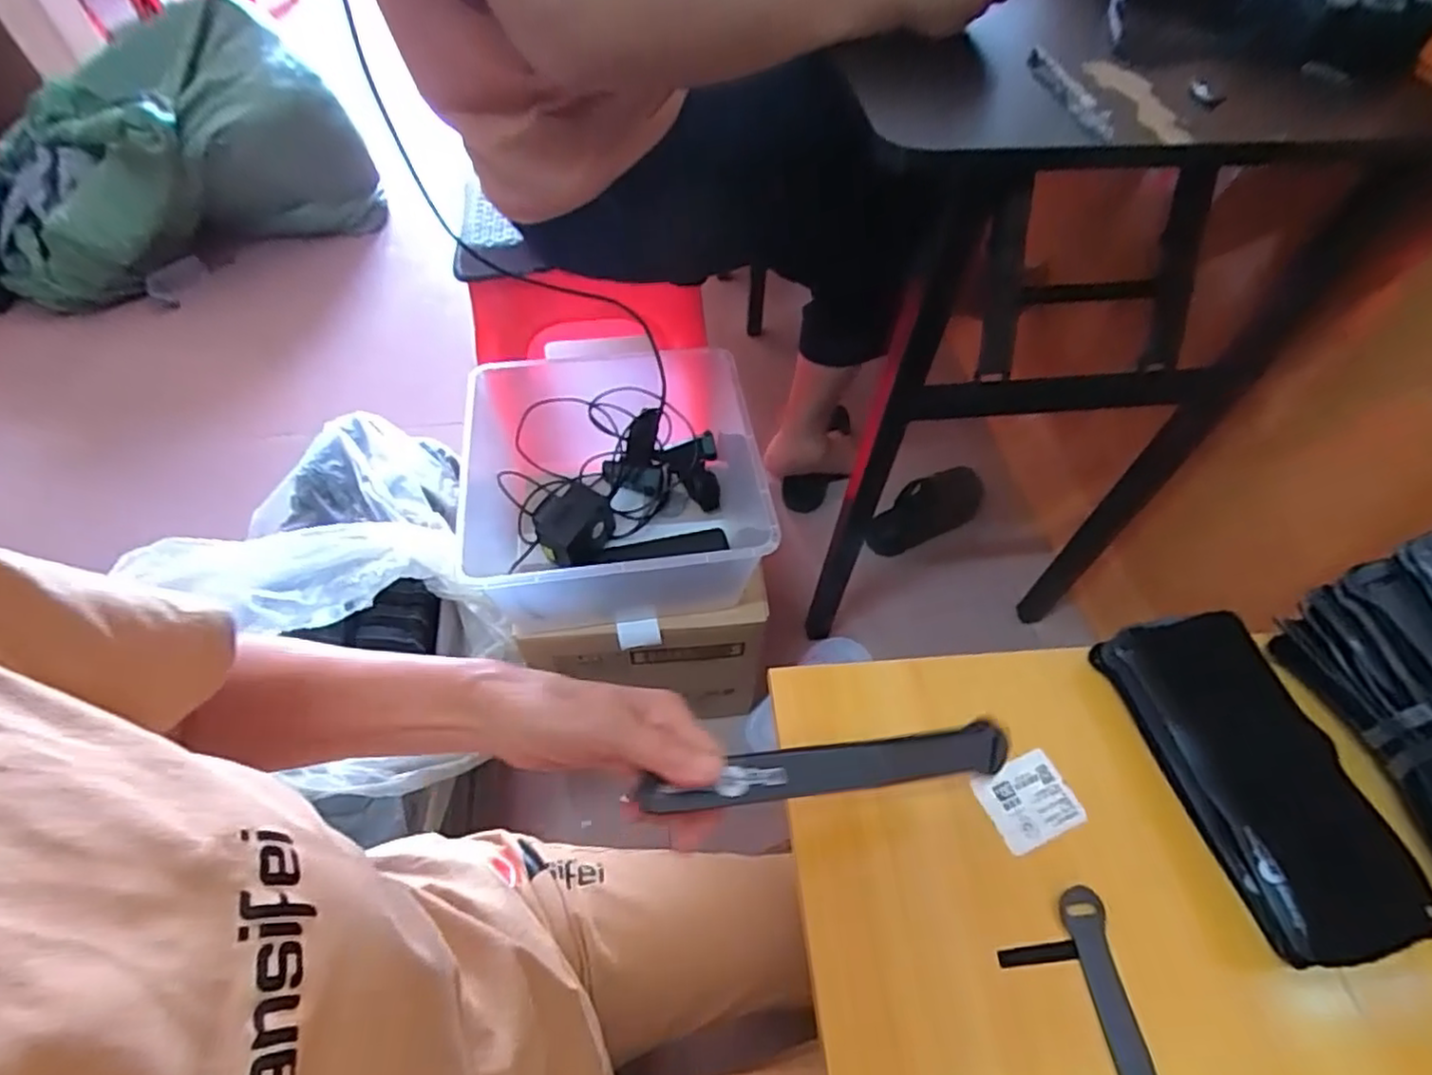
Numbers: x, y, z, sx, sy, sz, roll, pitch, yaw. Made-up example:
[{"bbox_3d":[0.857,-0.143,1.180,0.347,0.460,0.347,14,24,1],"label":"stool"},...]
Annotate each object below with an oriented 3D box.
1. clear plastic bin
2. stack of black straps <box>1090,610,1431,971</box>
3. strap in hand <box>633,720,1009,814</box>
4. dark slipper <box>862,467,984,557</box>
[{"bbox_3d":[-0.118,-0.045,0.749,0.344,0.157,0.300,-6,55,-5],"label":"clear plastic bin"},{"bbox_3d":[0.336,0.150,0.424,0.086,0.058,0.202,-10,55,-8],"label":"stack of black straps"},{"bbox_3d":[0.061,0.111,0.322,0.181,0.016,0.021,-2,54,-18],"label":"strap in hand"},{"bbox_3d":[0.372,-0.046,1.193,0.249,0.073,0.102,-19,57,-14],"label":"dark slipper"}]

